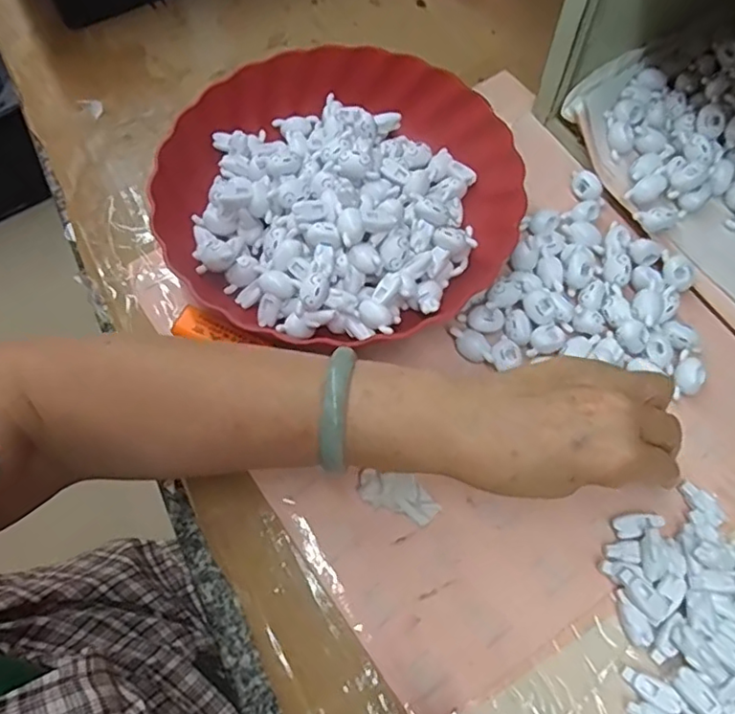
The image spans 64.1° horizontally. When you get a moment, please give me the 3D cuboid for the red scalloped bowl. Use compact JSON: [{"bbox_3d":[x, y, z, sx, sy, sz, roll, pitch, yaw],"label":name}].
[{"bbox_3d":[-0.017,-0.117,0.408,0.230,0.048,0.230,0,66,1],"label":"red scalloped bowl"}]

